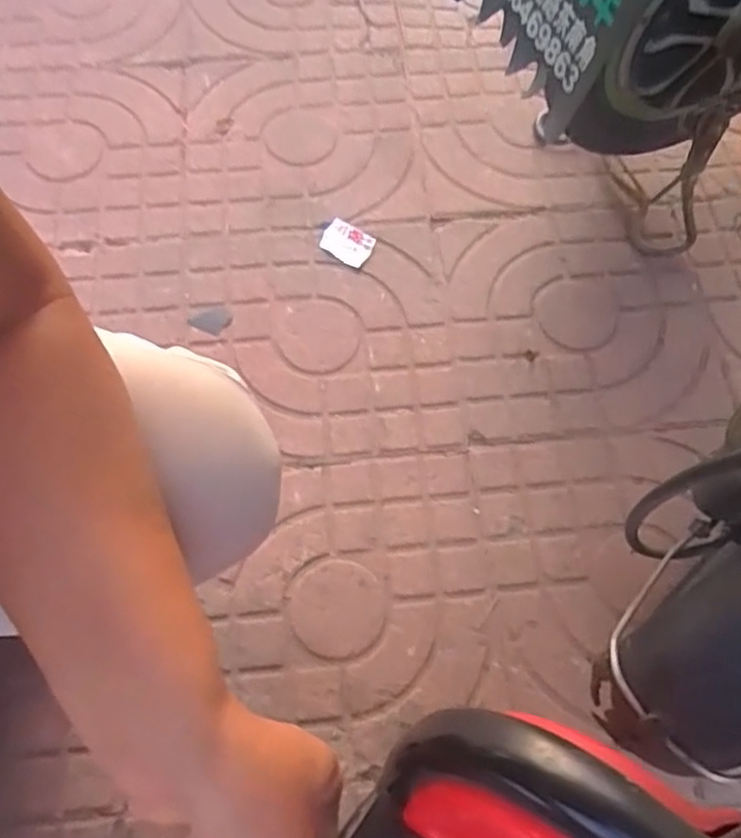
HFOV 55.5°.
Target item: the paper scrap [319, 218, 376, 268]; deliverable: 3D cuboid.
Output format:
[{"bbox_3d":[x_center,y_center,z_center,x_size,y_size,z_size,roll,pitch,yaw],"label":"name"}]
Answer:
[{"bbox_3d":[-0.028,-0.209,0.829,0.058,0.011,0.038,29,69,12],"label":"paper scrap"}]

